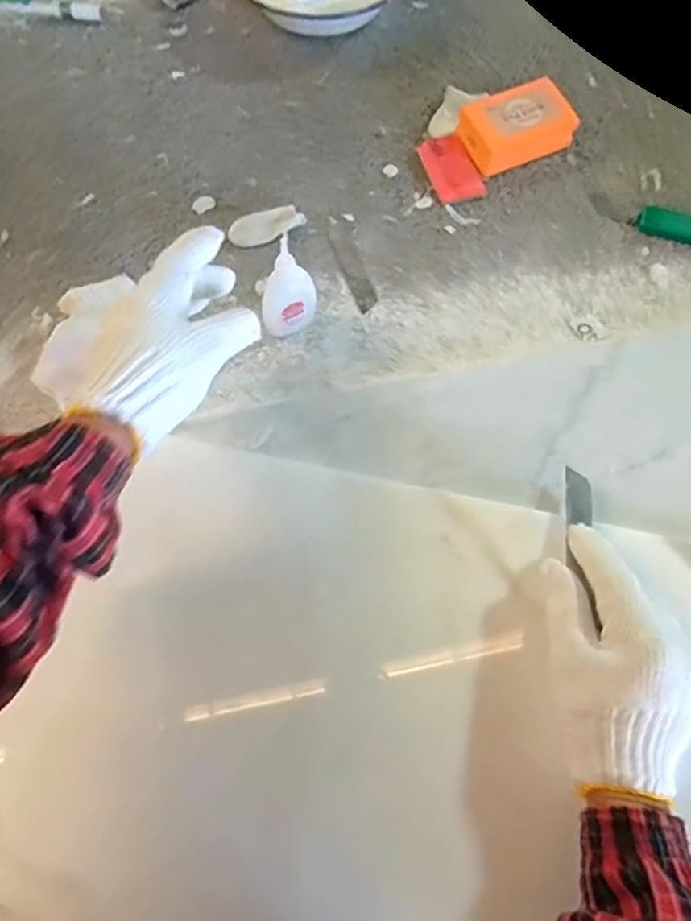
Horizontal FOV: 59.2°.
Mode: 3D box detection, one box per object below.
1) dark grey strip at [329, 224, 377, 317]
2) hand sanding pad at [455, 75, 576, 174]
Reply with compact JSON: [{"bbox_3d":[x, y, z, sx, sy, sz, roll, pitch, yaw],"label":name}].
[{"bbox_3d":[0.007,-0.166,0.522,0.018,0.004,0.091,-17,70,-7],"label":"dark grey strip"},{"bbox_3d":[0.156,-0.302,0.553,0.099,0.035,0.057,-23,70,-9],"label":"hand sanding pad"}]

